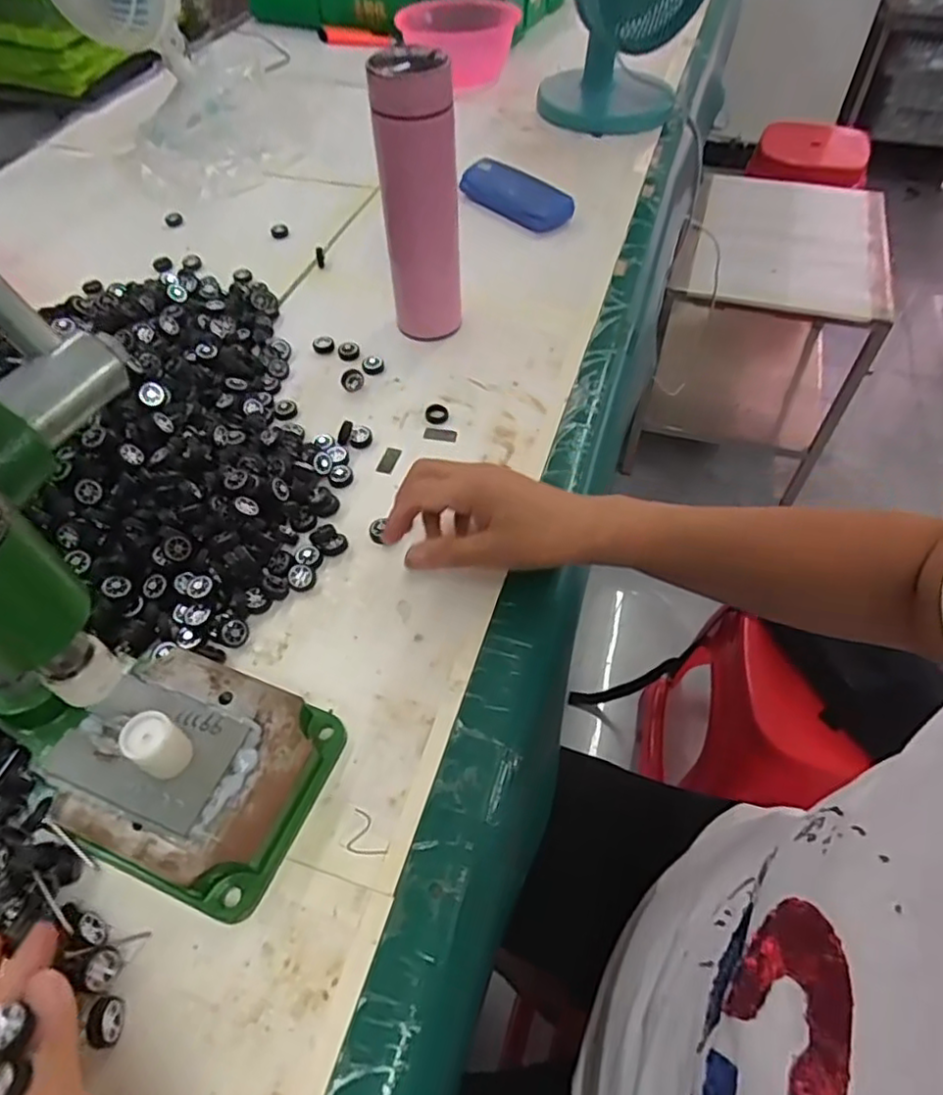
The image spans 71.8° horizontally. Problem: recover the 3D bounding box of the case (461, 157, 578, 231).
[{"bbox_3d":[0.048,-0.416,0.773,0.053,0.040,0.149,-36,60,-23],"label":"case"}]

